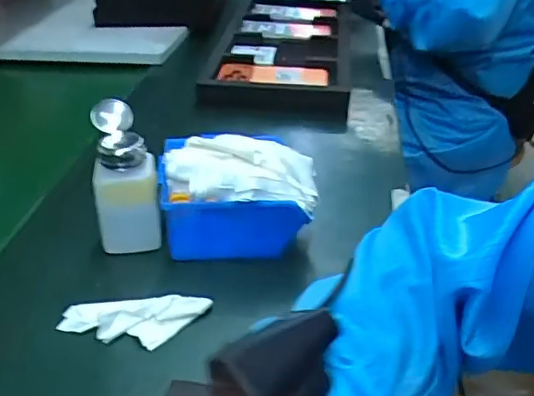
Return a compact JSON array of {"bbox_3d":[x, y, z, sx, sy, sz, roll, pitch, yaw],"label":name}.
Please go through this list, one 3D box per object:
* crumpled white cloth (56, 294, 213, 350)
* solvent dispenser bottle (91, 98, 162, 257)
[{"bbox_3d":[-0.104,0.095,0.442,0.112,0.015,0.044,-2,33,0],"label":"crumpled white cloth"},{"bbox_3d":[-0.127,-0.017,0.498,0.054,0.122,0.061,-11,34,-14],"label":"solvent dispenser bottle"}]

